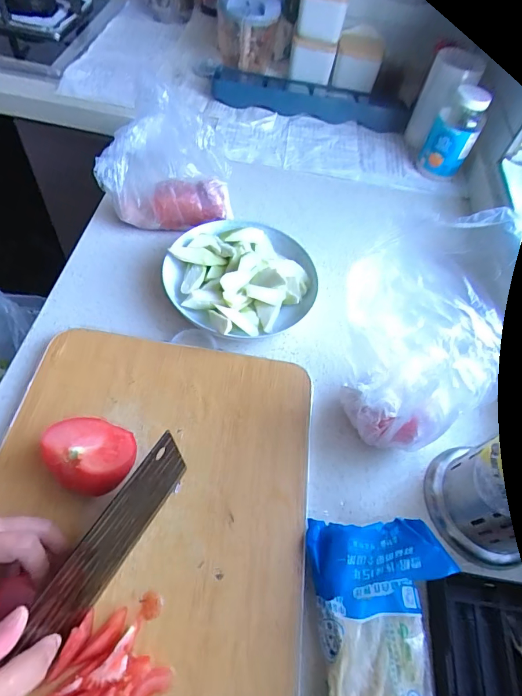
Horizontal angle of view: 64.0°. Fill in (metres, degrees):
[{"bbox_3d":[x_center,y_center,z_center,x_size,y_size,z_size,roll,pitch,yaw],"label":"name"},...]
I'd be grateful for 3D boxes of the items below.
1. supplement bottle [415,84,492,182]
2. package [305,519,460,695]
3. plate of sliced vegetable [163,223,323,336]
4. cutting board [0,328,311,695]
[{"bbox_3d":[0.333,-0.371,0.727,0.078,0.122,0.078,27,58,10],"label":"supplement bottle"},{"bbox_3d":[0.103,0.242,0.319,0.104,0.044,0.212,1,57,-9],"label":"package"},{"bbox_3d":[-0.023,-0.096,0.536,0.190,0.037,0.174,4,57,-5],"label":"plate of sliced vegetable"},{"bbox_3d":[-0.105,0.160,0.374,0.291,0.026,0.393,9,56,-2],"label":"cutting board"}]

